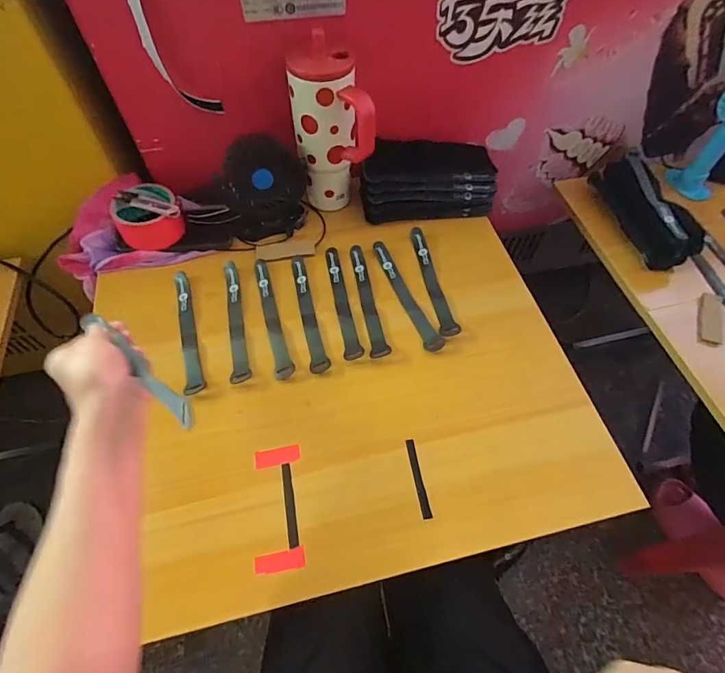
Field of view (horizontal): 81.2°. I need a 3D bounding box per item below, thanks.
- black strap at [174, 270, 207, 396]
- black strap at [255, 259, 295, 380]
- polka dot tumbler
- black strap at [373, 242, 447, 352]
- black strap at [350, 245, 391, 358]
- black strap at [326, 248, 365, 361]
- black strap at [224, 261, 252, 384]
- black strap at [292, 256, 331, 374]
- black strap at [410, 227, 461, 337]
[{"bbox_3d":[-0.228,-0.010,0.552,0.023,0.007,0.190,-15,59,-8],"label":"black strap"},{"bbox_3d":[-0.120,-0.031,0.567,0.023,0.004,0.194,-14,59,-7],"label":"black strap"},{"bbox_3d":[-0.042,-0.281,0.594,0.102,0.212,0.107,-8,59,-4],"label":"polka dot tumbler"},{"bbox_3d":[0.059,-0.060,0.588,0.023,0.009,0.191,-20,60,-11],"label":"black strap"},{"bbox_3d":[0.008,-0.054,0.583,0.024,0.005,0.187,-8,59,-4],"label":"black strap"},{"bbox_3d":[-0.027,-0.051,0.583,0.023,0.006,0.188,-9,59,-5],"label":"black strap"},{"bbox_3d":[-0.168,-0.027,0.564,0.022,0.005,0.196,-11,59,-6],"label":"black strap"},{"bbox_3d":[-0.073,-0.037,0.572,0.024,0.006,0.192,-11,59,-6],"label":"black strap"},{"bbox_3d":[0.099,-0.083,0.599,0.024,0.008,0.195,-8,59,-4],"label":"black strap"}]

